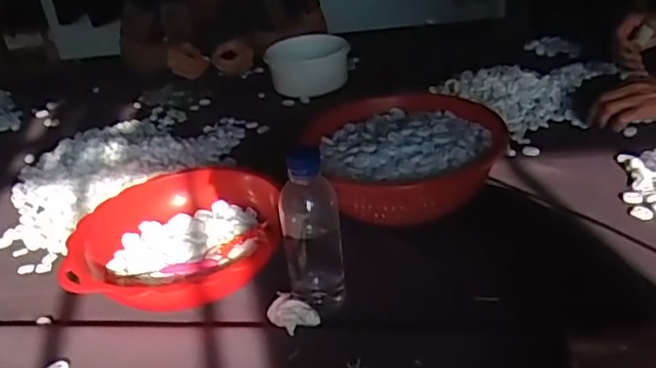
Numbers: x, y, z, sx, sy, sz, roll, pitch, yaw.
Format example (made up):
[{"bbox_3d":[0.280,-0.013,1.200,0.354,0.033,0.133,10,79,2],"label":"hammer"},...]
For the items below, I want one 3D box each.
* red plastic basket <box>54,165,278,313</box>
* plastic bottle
[{"bbox_3d":[-0.170,0.069,0.714,0.215,0.065,0.233,-5,29,3],"label":"red plastic basket"},{"bbox_3d":[-0.018,0.039,0.634,0.059,0.165,0.059,-7,29,-1],"label":"plastic bottle"}]

